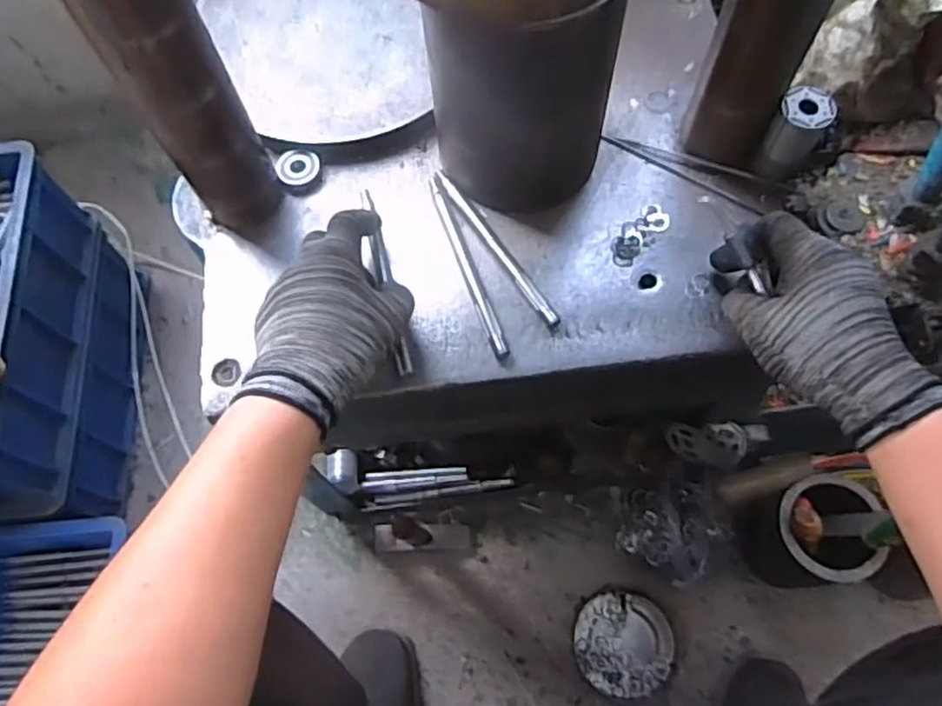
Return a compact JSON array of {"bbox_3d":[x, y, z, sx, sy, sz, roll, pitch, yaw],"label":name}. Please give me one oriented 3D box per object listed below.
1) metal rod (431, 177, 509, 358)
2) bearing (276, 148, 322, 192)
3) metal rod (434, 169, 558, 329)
[{"bbox_3d":[-0.004,-0.067,0.530,0.011,0.011,0.161,-19,68,-5],"label":"metal rod"},{"bbox_3d":[-0.142,-0.152,0.569,0.034,0.013,0.036,-1,67,2],"label":"bearing"},{"bbox_3d":[0.019,-0.082,0.532,0.012,0.010,0.161,-32,69,-10],"label":"metal rod"}]

